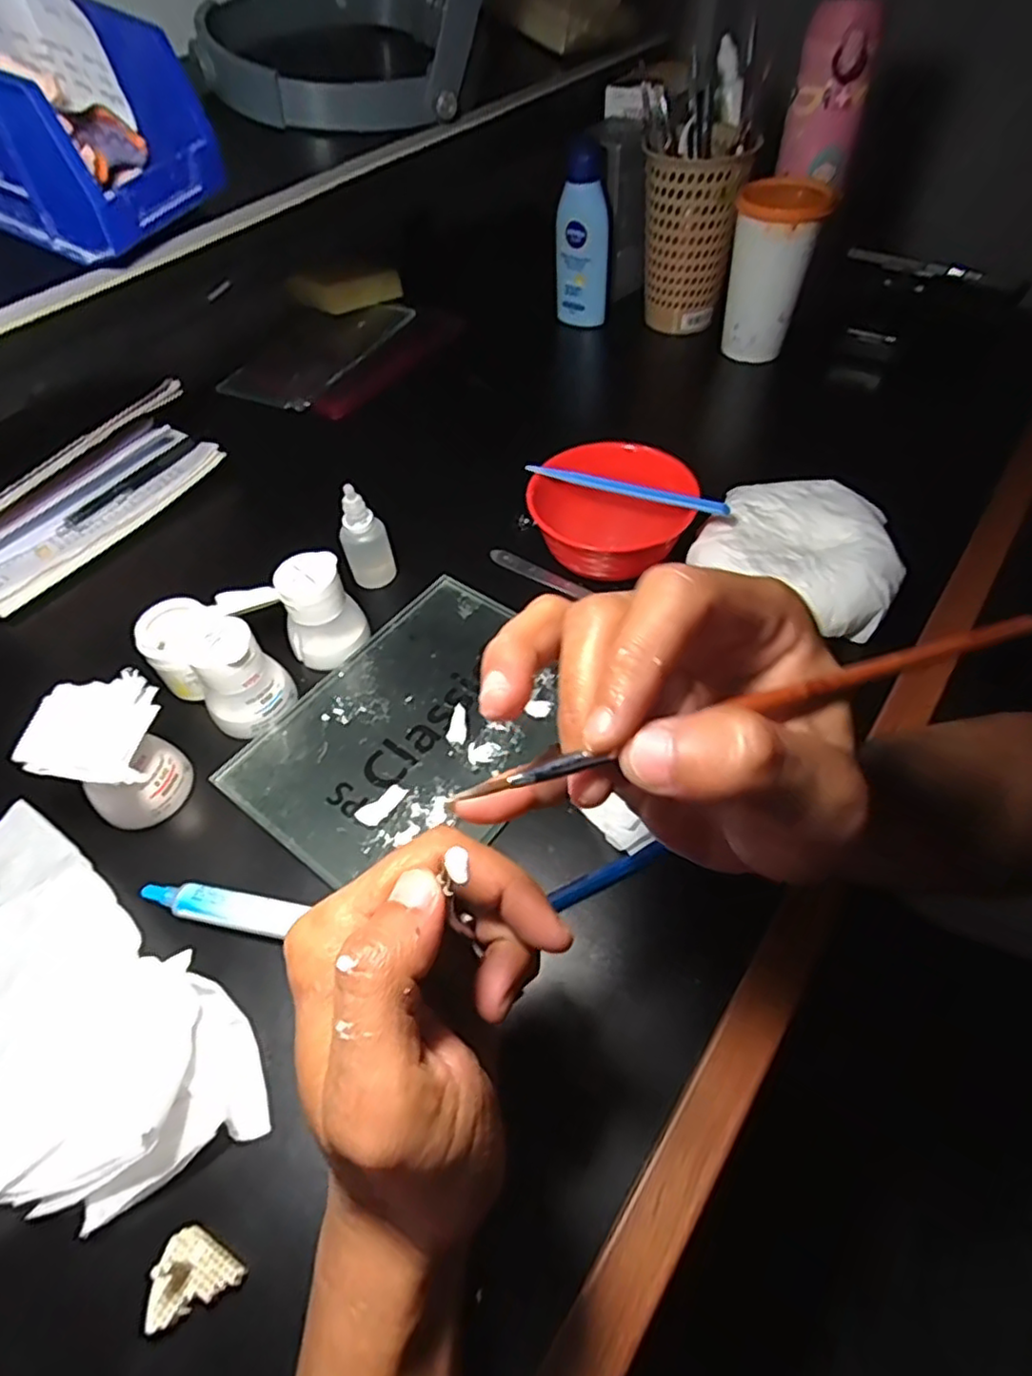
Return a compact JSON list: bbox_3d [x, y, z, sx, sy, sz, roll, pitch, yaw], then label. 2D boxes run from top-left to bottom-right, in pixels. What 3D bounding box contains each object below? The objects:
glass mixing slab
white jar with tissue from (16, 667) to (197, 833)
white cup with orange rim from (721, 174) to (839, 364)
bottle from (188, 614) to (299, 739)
[{"bbox_3d":[-0.057,0.018,0.388,0.144,0.011,0.198,29,60,22],"label":"glass mixing slab"},{"bbox_3d":[-0.209,0.039,0.342,0.055,0.063,0.062,-9,54,-4],"label":"white jar with tissue"},{"bbox_3d":[0.225,-0.368,0.584,0.071,0.124,0.071,21,58,18],"label":"white cup with orange rim"},{"bbox_3d":[-0.161,-0.006,0.382,0.047,0.057,0.040,-33,58,-20],"label":"bottle"}]

